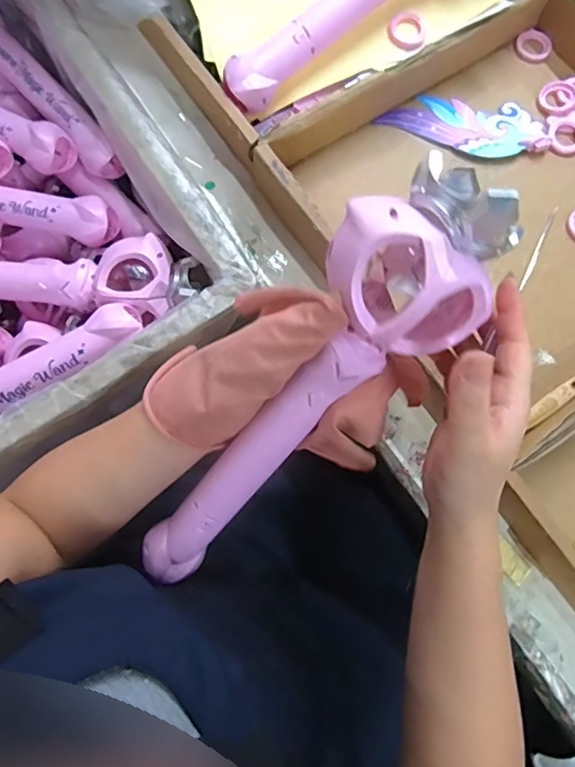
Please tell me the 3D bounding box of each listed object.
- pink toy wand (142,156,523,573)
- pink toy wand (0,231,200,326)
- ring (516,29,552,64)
[{"bbox_3d":[0.004,0.015,0.349,0.090,0.050,0.342,43,119,10],"label":"pink toy wand"},{"bbox_3d":[-0.268,-0.111,0.510,0.357,0.043,0.080,3,77,2],"label":"pink toy wand"},{"bbox_3d":[0.262,-0.360,0.557,0.035,0.005,0.037,0,76,1],"label":"ring"}]

